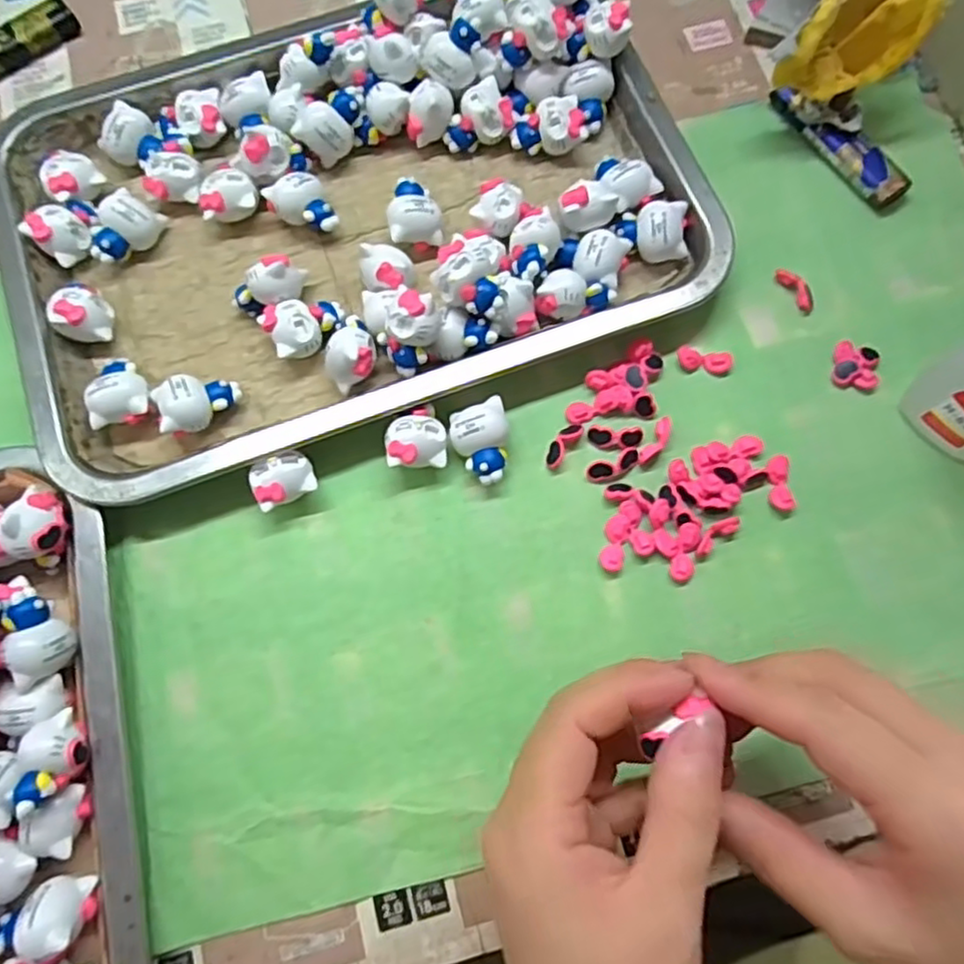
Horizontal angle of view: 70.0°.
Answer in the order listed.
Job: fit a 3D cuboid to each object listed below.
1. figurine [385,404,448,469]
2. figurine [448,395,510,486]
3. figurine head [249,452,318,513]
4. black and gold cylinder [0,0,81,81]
[{"bbox_3d":[-0.028,-0.017,0.294,0.024,0.020,0.027,-6,75,-1],"label":"figurine"},{"bbox_3d":[0.001,-0.016,0.292,0.024,0.021,0.033,-16,75,-4],"label":"figurine"},{"bbox_3d":[-0.082,0.000,0.291,0.024,0.020,0.020,-24,76,-6],"label":"figurine head"},{"bbox_3d":[-0.243,-0.219,0.351,0.079,0.015,0.016,-39,78,-10],"label":"black and gold cylinder"}]

